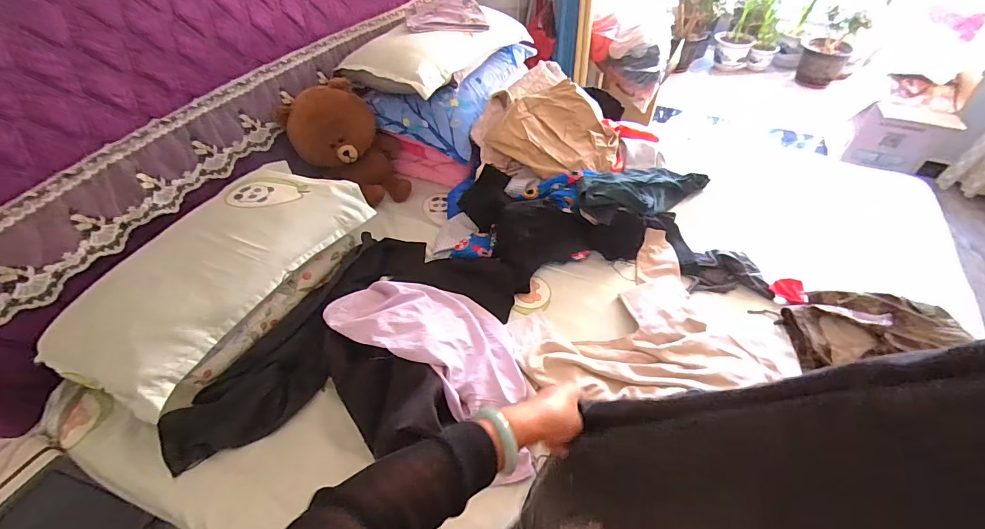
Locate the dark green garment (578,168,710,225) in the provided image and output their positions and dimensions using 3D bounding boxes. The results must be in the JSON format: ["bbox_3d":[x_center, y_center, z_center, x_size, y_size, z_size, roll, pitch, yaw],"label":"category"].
[{"bbox_3d":[0.480,-0.233,1.344,0.519,0.117,0.202,-14,45,-38],"label":"dark green garment"}]

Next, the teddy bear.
[{"bbox_3d":[-0.474,-0.382,1.371,0.313,0.352,0.223,-22,50,-17],"label":"teddy bear"}]

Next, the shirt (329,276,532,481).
[{"bbox_3d":[-0.114,0.168,0.961,0.502,0.131,0.285,30,55,26],"label":"shirt"}]

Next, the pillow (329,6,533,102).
[{"bbox_3d":[-0.200,-0.756,1.454,0.357,0.155,0.604,22,52,21],"label":"pillow"}]

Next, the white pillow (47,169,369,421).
[{"bbox_3d":[-0.633,0.007,1.019,0.381,0.184,0.672,19,51,19],"label":"white pillow"}]

